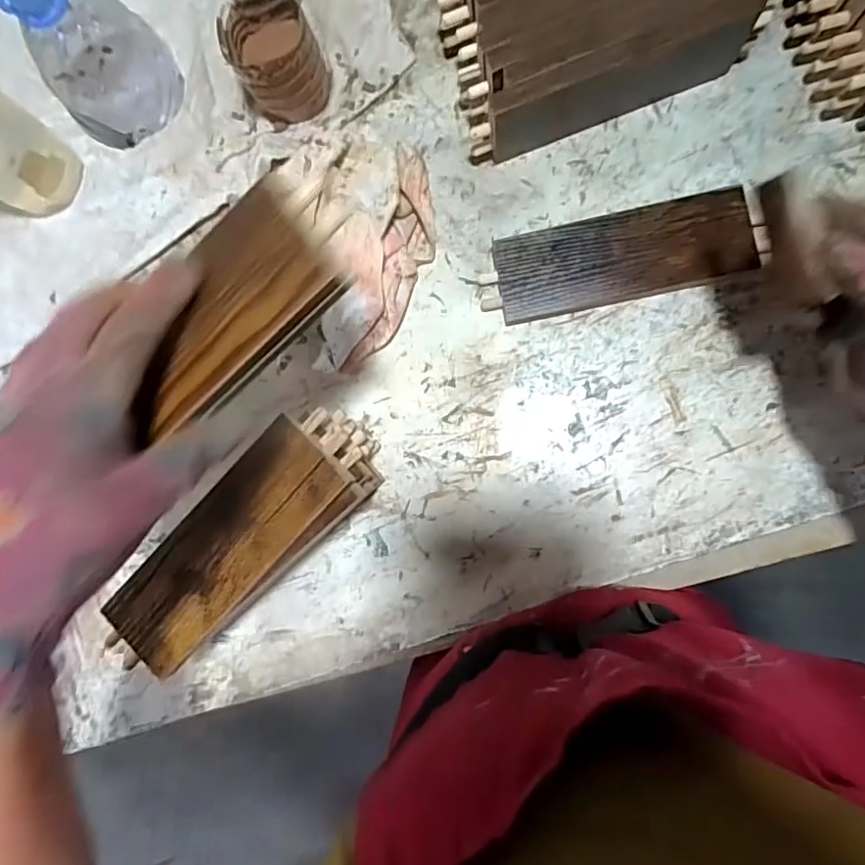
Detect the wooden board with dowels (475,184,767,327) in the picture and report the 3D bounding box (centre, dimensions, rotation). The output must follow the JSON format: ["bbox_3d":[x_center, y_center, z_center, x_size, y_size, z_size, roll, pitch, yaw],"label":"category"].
[{"bbox_3d":[0.138,-0.131,0.407,0.197,0.014,0.065,-11,87,7],"label":"wooden board with dowels"}]

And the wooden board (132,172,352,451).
[{"bbox_3d":[-0.097,-0.054,0.245,0.115,0.010,0.065,-39,84,7],"label":"wooden board"}]

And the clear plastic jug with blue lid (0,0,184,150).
[{"bbox_3d":[-0.272,-0.299,0.414,0.091,0.123,0.097,0,88,7],"label":"clear plastic jug with blue lid"}]

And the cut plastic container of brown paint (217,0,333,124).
[{"bbox_3d":[-0.121,-0.289,0.419,0.070,0.061,0.067,0,88,7],"label":"cut plastic container of brown paint"}]

